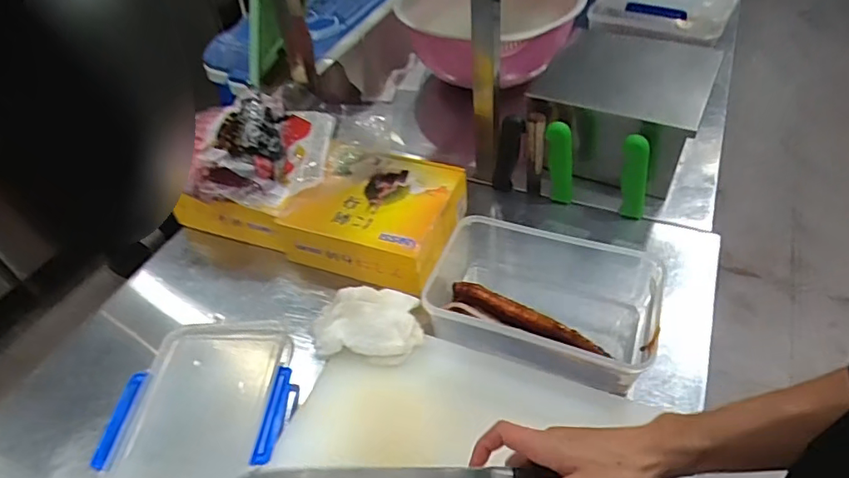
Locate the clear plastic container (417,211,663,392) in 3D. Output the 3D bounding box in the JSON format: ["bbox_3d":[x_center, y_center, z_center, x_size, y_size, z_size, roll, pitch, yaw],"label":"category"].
[{"bbox_3d":[0.136,0.082,0.649,0.257,0.111,0.181,10,48,15],"label":"clear plastic container"}]

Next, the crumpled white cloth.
[{"bbox_3d":[-0.069,0.098,0.618,0.128,0.041,0.084,-9,45,-3],"label":"crumpled white cloth"}]

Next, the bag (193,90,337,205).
[{"bbox_3d":[-0.234,-0.133,0.759,0.192,0.090,0.172,-7,45,0],"label":"bag"}]

